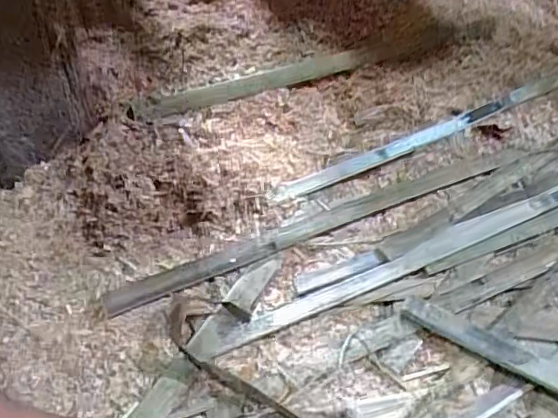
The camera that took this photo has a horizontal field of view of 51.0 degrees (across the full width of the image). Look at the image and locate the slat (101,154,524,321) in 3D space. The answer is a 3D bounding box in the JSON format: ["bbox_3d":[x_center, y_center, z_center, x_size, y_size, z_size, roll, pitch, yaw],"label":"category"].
[{"bbox_3d":[0.061,0.008,0.612,0.490,0.015,0.032,-21,54,-19],"label":"slat"}]

